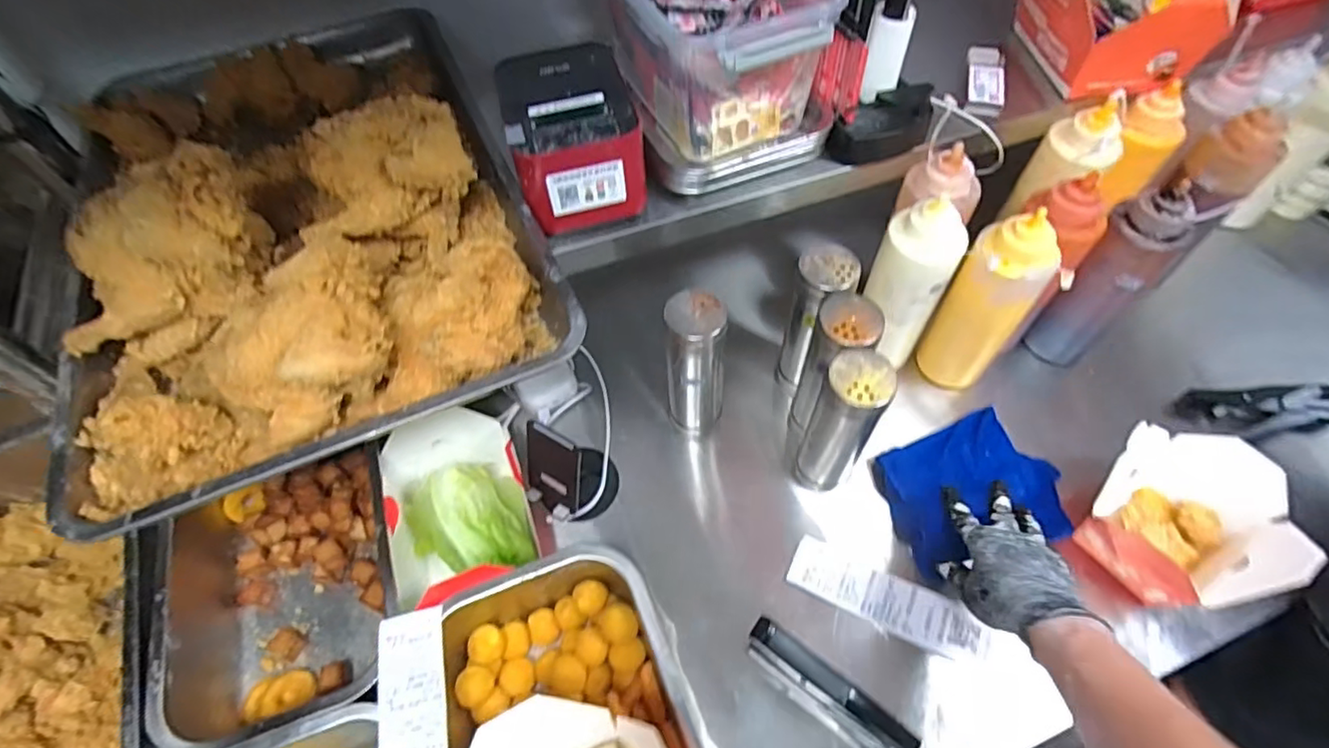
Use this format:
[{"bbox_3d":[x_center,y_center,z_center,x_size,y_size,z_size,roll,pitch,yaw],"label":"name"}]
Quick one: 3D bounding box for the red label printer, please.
[{"bbox_3d":[-0.090,-0.230,0.604,0.111,0.096,0.151,-14,59,-7],"label":"red label printer"}]

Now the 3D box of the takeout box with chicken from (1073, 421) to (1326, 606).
[{"bbox_3d":[0.514,0.153,0.621,0.151,0.121,0.159,36,65,21],"label":"takeout box with chicken"}]

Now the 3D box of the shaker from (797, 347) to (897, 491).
[{"bbox_3d":[0.182,0.055,0.639,0.056,0.210,0.056,-1,58,1],"label":"shaker"}]

